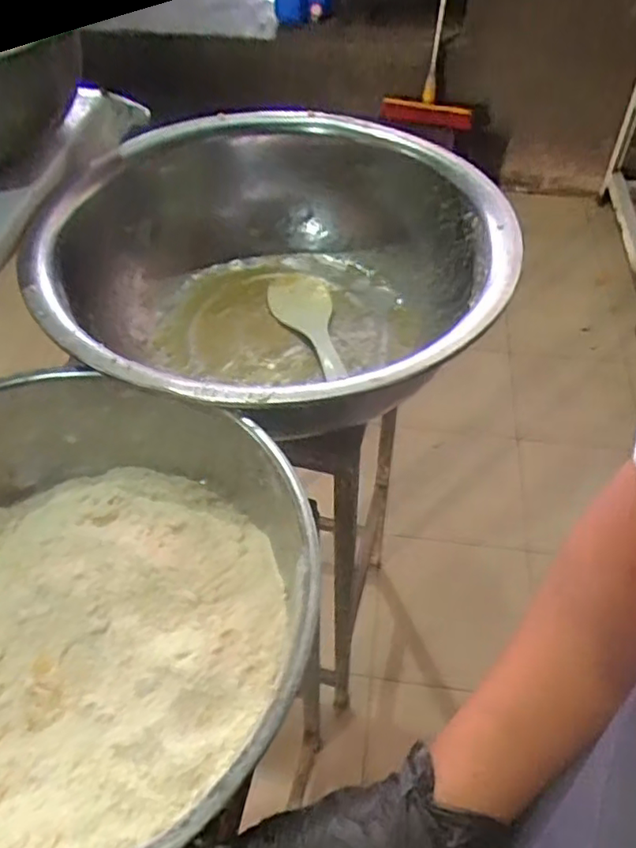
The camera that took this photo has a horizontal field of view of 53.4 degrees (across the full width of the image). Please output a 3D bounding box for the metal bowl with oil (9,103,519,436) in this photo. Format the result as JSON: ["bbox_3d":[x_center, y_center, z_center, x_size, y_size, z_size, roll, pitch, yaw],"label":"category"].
[{"bbox_3d":[-0.033,-0.123,0.567,0.367,0.134,0.367,0,51,0],"label":"metal bowl with oil"}]

